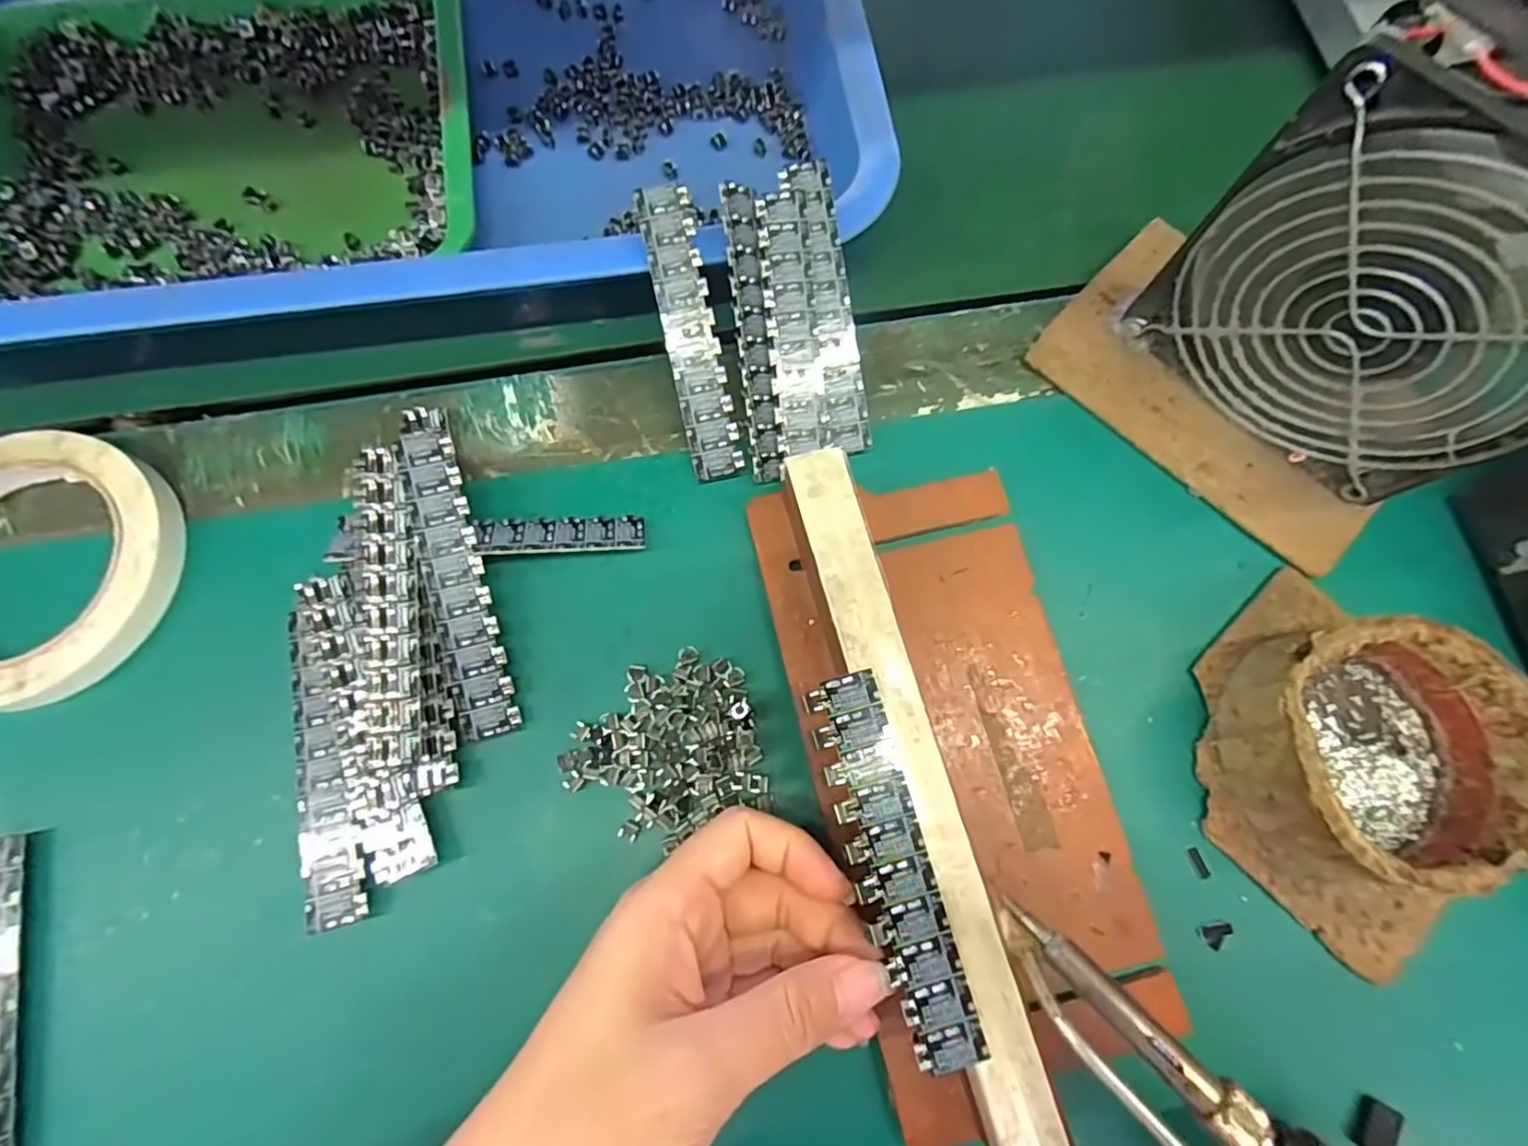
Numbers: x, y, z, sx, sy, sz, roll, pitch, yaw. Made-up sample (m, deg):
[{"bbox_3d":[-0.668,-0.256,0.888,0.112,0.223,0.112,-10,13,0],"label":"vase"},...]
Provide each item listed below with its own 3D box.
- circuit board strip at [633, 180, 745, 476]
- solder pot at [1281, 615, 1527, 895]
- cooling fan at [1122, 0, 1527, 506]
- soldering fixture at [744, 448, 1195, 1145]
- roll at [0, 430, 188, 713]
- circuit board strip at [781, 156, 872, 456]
[{"bbox_3d":[-0.028,-0.090,0.251,0.020,0.004,0.108,-13,99,-4],"label":"circuit board strip"},{"bbox_3d":[0.204,0.058,0.218,0.080,0.041,0.078,0,75,-1],"label":"solder pot"},{"bbox_3d":[0.197,-0.083,0.210,0.119,0.127,0.023,43,78,10],"label":"cooling fan"},{"bbox_3d":[0.067,0.061,0.215,0.102,0.042,0.215,-13,76,-5],"label":"soldering fixture"},{"bbox_3d":[-0.274,-0.003,0.243,0.101,0.019,0.100,0,75,-1],"label":"roll"},{"bbox_3d":[0.025,-0.101,0.253,0.020,0.004,0.106,-10,97,-4],"label":"circuit board strip"}]

